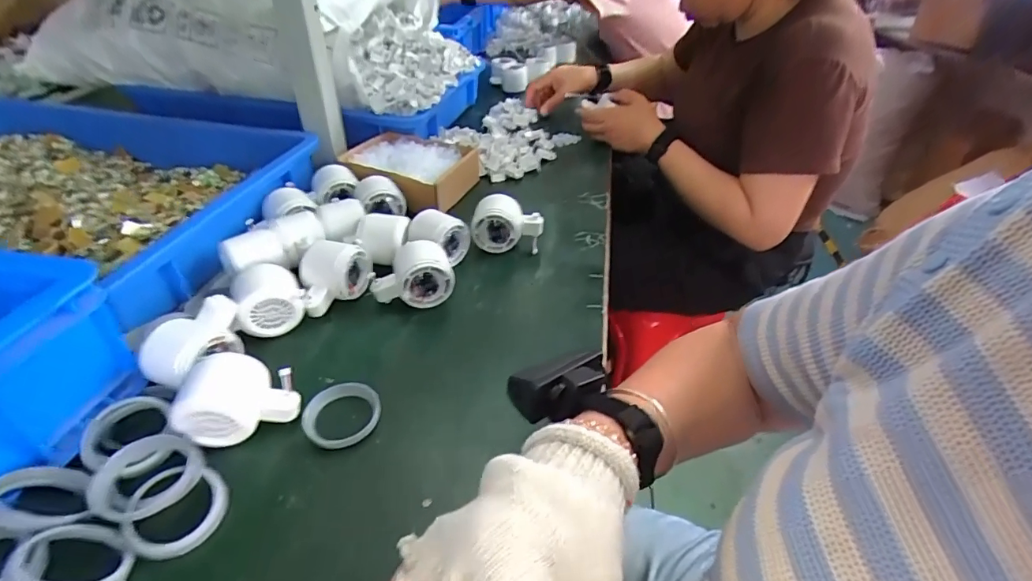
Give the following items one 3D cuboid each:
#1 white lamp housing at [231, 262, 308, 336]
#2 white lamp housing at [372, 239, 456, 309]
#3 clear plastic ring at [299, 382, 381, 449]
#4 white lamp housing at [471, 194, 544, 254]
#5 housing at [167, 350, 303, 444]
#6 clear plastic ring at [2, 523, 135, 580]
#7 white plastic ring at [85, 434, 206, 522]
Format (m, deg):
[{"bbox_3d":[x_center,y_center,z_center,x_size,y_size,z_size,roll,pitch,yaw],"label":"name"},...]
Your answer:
[{"bbox_3d":[-0.243,0.005,0.472,0.060,0.051,0.066,-20,45,-24],"label":"white lamp housing"},{"bbox_3d":[-0.112,-0.016,0.515,0.082,0.065,0.052,-11,42,-15],"label":"white lamp housing"},{"bbox_3d":[-0.143,0.103,0.396,0.060,0.011,0.058,1,40,-1],"label":"clear plastic ring"},{"bbox_3d":[-0.010,-0.081,0.589,0.083,0.057,0.054,1,40,-1],"label":"white lamp housing"},{"bbox_3d":[-0.216,0.083,0.376,0.082,0.052,0.052,-9,41,-13],"label":"housing"},{"bbox_3d":[-0.268,0.165,0.290,0.057,0.011,0.058,15,13,-35],"label":"clear plastic ring"},{"bbox_3d":[-0.258,0.130,0.336,0.058,0.018,0.066,30,48,29],"label":"white plastic ring"}]

